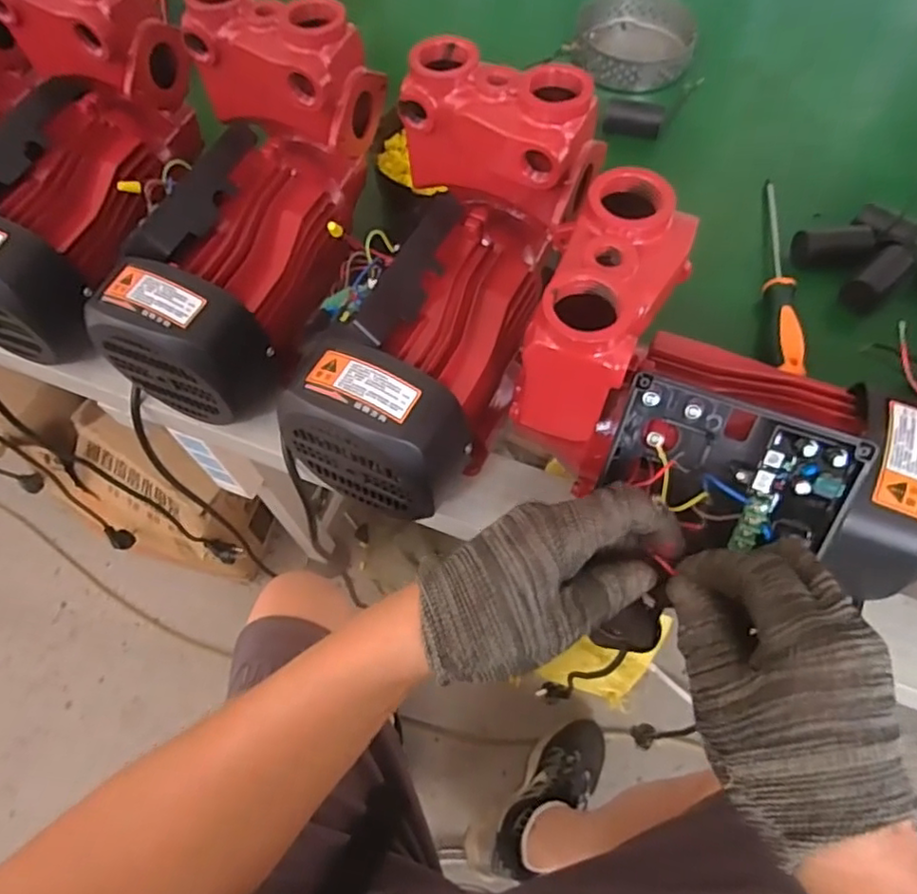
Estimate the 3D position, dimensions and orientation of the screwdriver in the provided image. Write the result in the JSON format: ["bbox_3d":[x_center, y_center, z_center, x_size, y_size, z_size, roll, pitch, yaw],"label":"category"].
[{"bbox_3d":[0.277,-0.153,0.528,0.022,0.023,0.231,9,63,6],"label":"screwdriver"}]

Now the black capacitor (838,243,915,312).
[{"bbox_3d":[0.360,-0.146,0.526,0.065,0.029,0.028,-42,69,-18],"label":"black capacitor"}]

